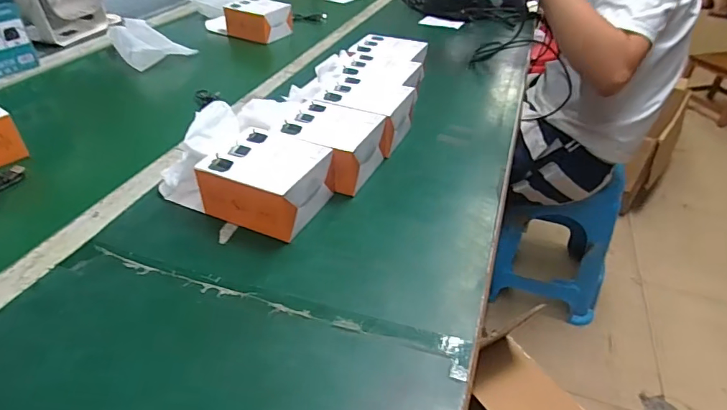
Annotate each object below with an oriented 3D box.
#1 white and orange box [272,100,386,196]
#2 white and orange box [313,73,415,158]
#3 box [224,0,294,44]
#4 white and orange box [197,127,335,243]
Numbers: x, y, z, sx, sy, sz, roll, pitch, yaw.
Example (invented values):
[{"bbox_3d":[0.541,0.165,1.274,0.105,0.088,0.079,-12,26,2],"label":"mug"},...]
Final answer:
[{"bbox_3d":[-0.040,-0.070,0.562,0.103,0.065,0.103,17,39,19],"label":"white and orange box"},{"bbox_3d":[0.001,-0.124,0.635,0.114,0.069,0.113,17,39,19],"label":"white and orange box"},{"bbox_3d":[-0.232,-0.416,1.021,0.120,0.063,0.105,18,39,20],"label":"box"},{"bbox_3d":[-0.106,-0.023,0.497,0.111,0.067,0.103,18,39,20],"label":"white and orange box"}]

